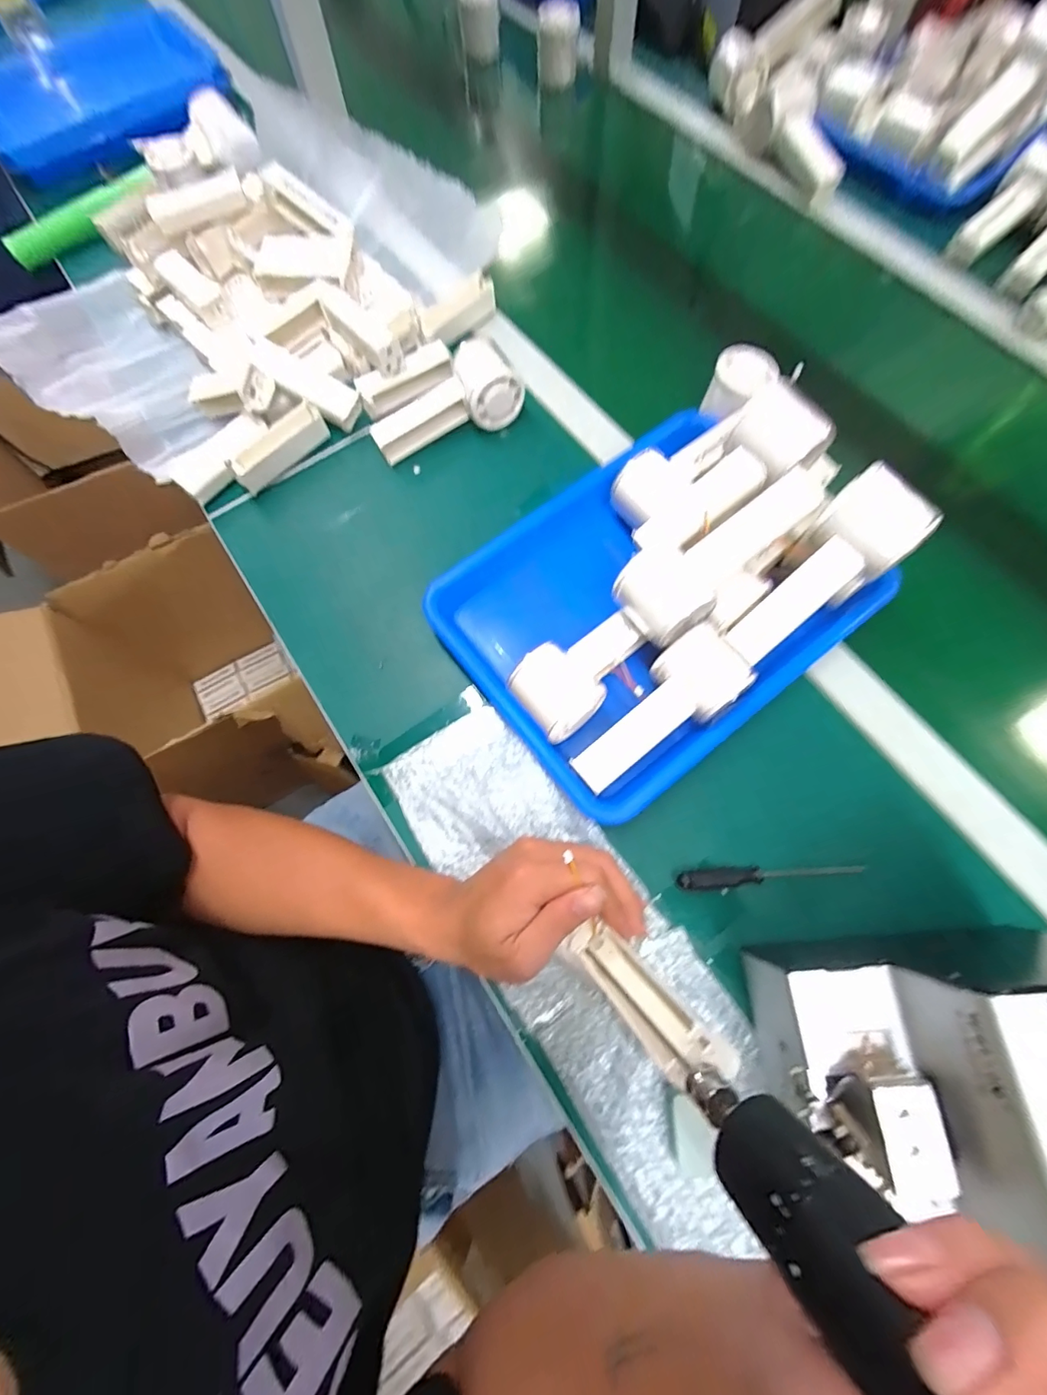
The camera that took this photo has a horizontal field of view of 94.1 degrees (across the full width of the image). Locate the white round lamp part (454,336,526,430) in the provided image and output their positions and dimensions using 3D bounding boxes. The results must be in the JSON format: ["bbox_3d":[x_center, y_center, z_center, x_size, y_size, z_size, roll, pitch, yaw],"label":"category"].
[{"bbox_3d":[-0.035,-0.317,0.496,0.058,0.066,0.062,-17,71,-4],"label":"white round lamp part"}]

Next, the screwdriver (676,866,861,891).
[{"bbox_3d":[0.181,0.132,0.361,0.135,0.011,0.014,-4,71,1],"label":"screwdriver"}]

